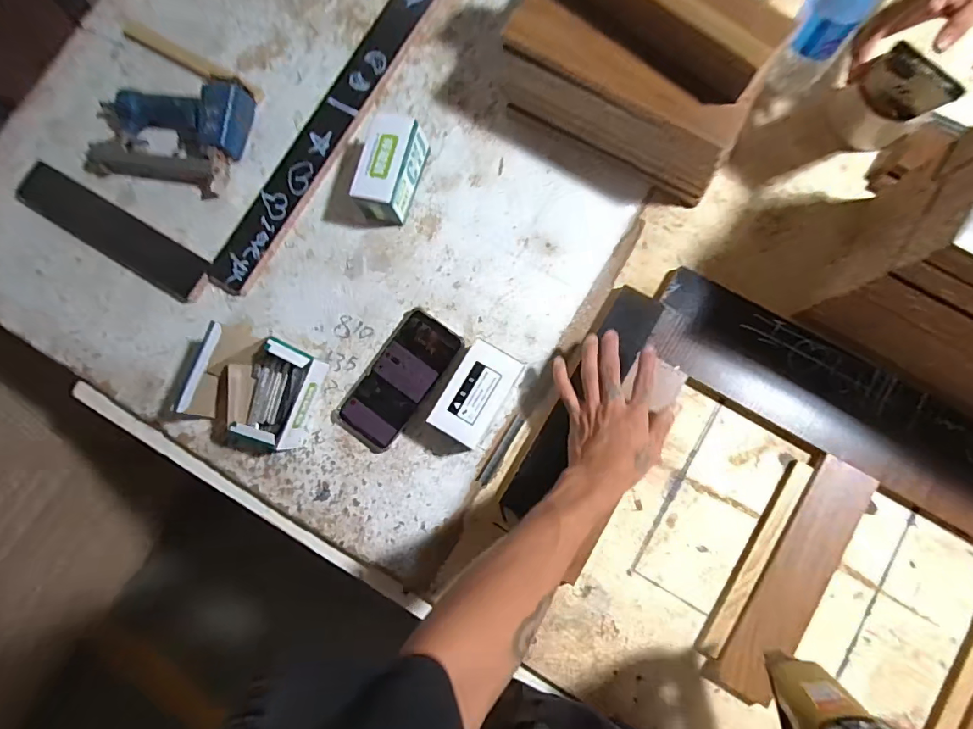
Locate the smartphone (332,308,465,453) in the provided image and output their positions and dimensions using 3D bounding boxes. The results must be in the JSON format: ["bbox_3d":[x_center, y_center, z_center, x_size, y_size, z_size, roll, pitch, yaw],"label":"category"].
[{"bbox_3d":[-0.105,0.018,0.565,0.086,0.017,0.169,38,84,8],"label":"smartphone"}]

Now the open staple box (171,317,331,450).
[{"bbox_3d":[-0.271,0.022,0.548,0.133,0.065,0.112,19,82,5],"label":"open staple box"}]

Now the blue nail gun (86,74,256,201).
[{"bbox_3d":[-0.418,-0.306,0.611,0.216,0.050,0.142,9,81,4],"label":"blue nail gun"}]

